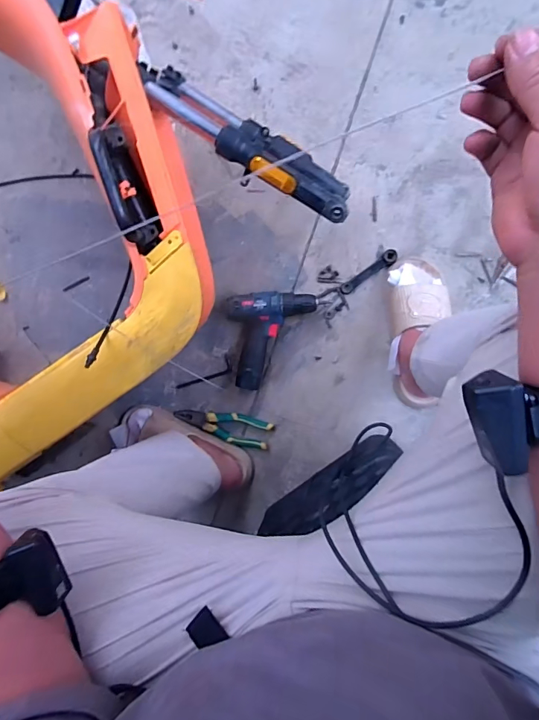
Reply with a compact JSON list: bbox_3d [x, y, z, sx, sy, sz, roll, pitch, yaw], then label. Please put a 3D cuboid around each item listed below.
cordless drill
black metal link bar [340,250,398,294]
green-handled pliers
[{"bbox_3d":[0.010,-0.042,0.858,0.174,0.058,0.187,-4,90,6],"label":"cordless drill"},{"bbox_3d":[0.201,-0.176,0.852,0.127,0.019,0.028,-38,87,5],"label":"black metal link bar"},{"bbox_3d":[-0.097,0.137,0.889,0.205,0.017,0.061,16,92,5],"label":"green-handled pliers"}]

